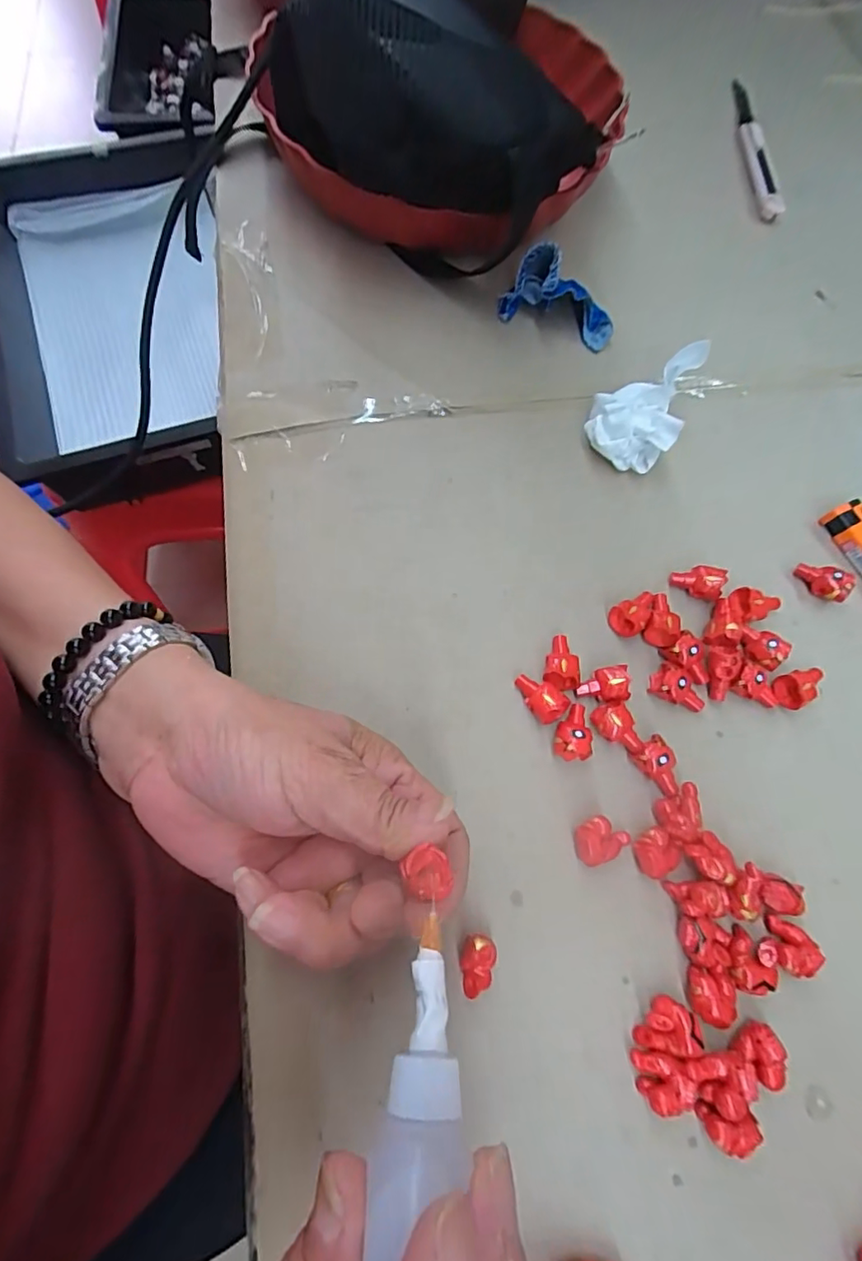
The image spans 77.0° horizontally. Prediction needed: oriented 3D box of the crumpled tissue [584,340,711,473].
[{"bbox_3d":[0.116,-0.125,0.300,0.046,0.031,0.069,21,72,7],"label":"crumpled tissue"}]

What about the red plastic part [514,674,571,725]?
[{"bbox_3d":[0.051,0.031,0.254,0.026,0.013,0.015,42,76,13],"label":"red plastic part"}]

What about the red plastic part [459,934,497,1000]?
[{"bbox_3d":[0.018,0.133,0.218,0.014,0.016,0.022,6,71,2],"label":"red plastic part"}]

